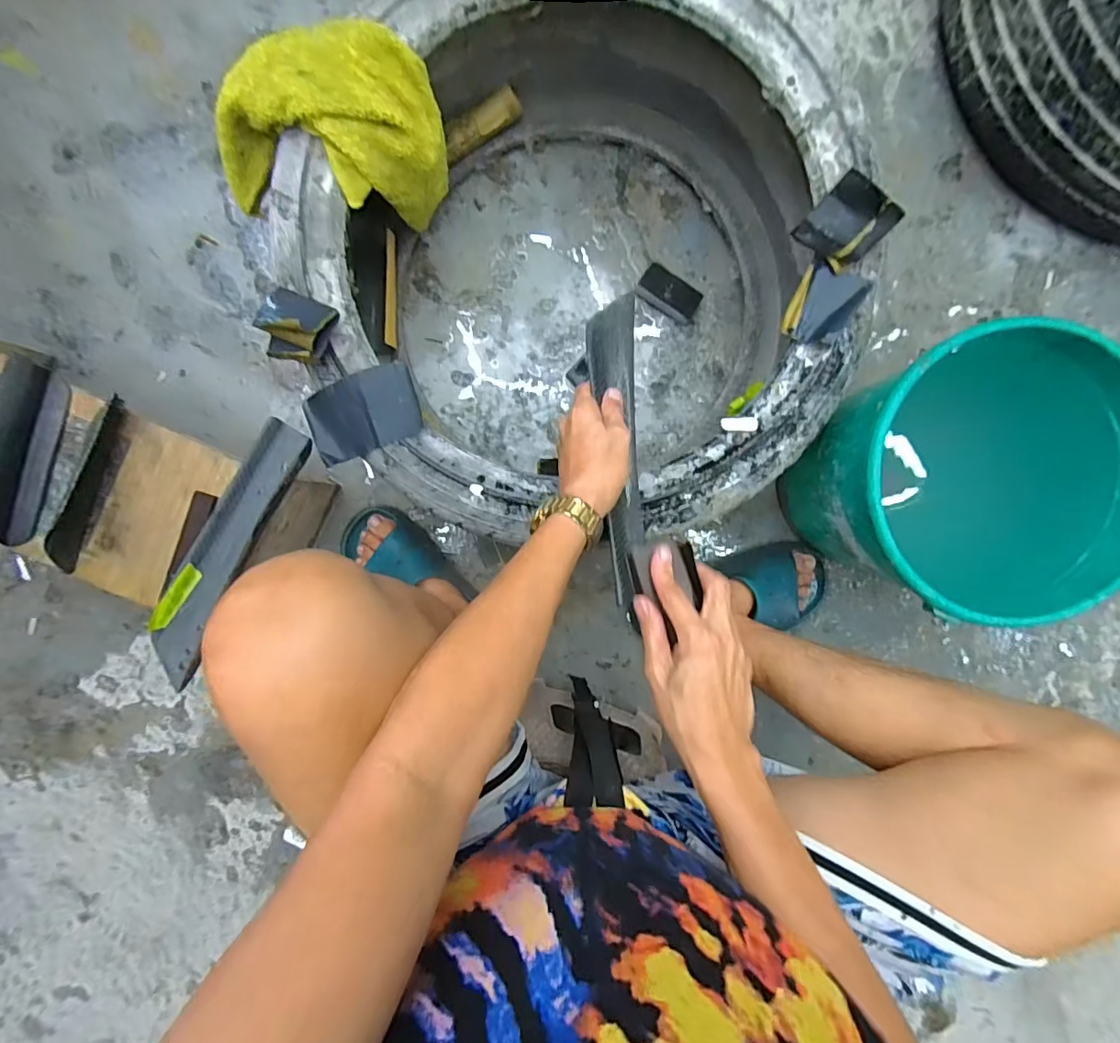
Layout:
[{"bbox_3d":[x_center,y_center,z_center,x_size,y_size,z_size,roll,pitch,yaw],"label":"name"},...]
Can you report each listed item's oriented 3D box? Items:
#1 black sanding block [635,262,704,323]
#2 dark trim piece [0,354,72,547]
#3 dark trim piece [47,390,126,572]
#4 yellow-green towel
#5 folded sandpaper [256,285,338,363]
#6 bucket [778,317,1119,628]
[{"bbox_3d":[0.149,-0.308,0.699,0.085,0.030,0.042,26,93,-2],"label":"black sanding block"},{"bbox_3d":[-0.544,-0.070,0.519,0.056,0.039,0.182,20,92,-2],"label":"dark trim piece"},{"bbox_3d":[-0.475,-0.037,0.521,0.012,0.027,0.182,19,88,28],"label":"dark trim piece"},{"bbox_3d":[-0.225,-0.389,0.513,0.198,0.142,0.143,14,92,-2],"label":"yellow-green towel"},{"bbox_3d":[-0.245,-0.179,0.471,0.074,0.035,0.062,21,92,-2],"label":"folded sandpaper"},{"bbox_3d":[0.417,-0.053,0.592,0.266,0.258,0.257,0,93,-1],"label":"bucket"}]

